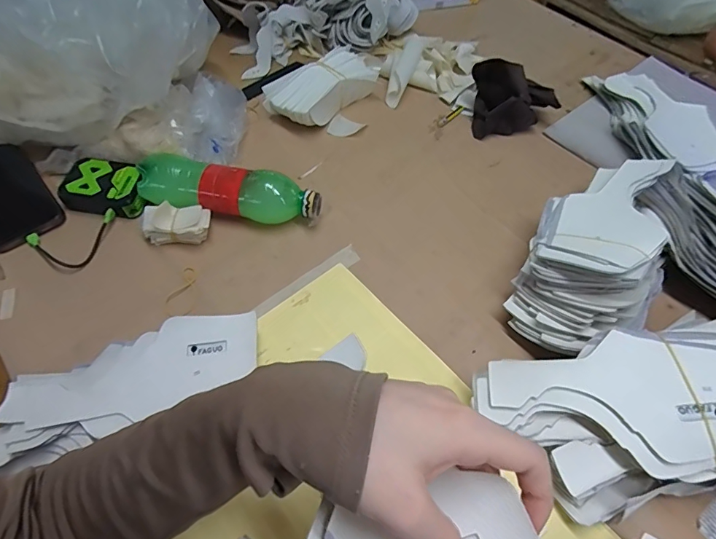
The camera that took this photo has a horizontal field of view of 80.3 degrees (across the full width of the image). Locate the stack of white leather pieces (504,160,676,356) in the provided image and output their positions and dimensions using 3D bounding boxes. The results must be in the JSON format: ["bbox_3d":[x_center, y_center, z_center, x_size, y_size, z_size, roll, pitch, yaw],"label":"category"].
[{"bbox_3d":[0.240,-0.023,0.432,0.110,0.102,0.238,27,60,14],"label":"stack of white leather pieces"}]

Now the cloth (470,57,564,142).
[{"bbox_3d":[0.217,-0.239,0.586,0.108,0.084,0.067,-5,58,-6],"label":"cloth"}]

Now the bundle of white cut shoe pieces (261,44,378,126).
[{"bbox_3d":[-0.050,-0.258,0.600,0.081,0.055,0.165,38,63,20],"label":"bundle of white cut shoe pieces"}]

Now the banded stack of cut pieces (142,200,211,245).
[{"bbox_3d":[-0.200,-0.052,0.471,0.065,0.044,0.034,1,57,-2],"label":"banded stack of cut pieces"}]

